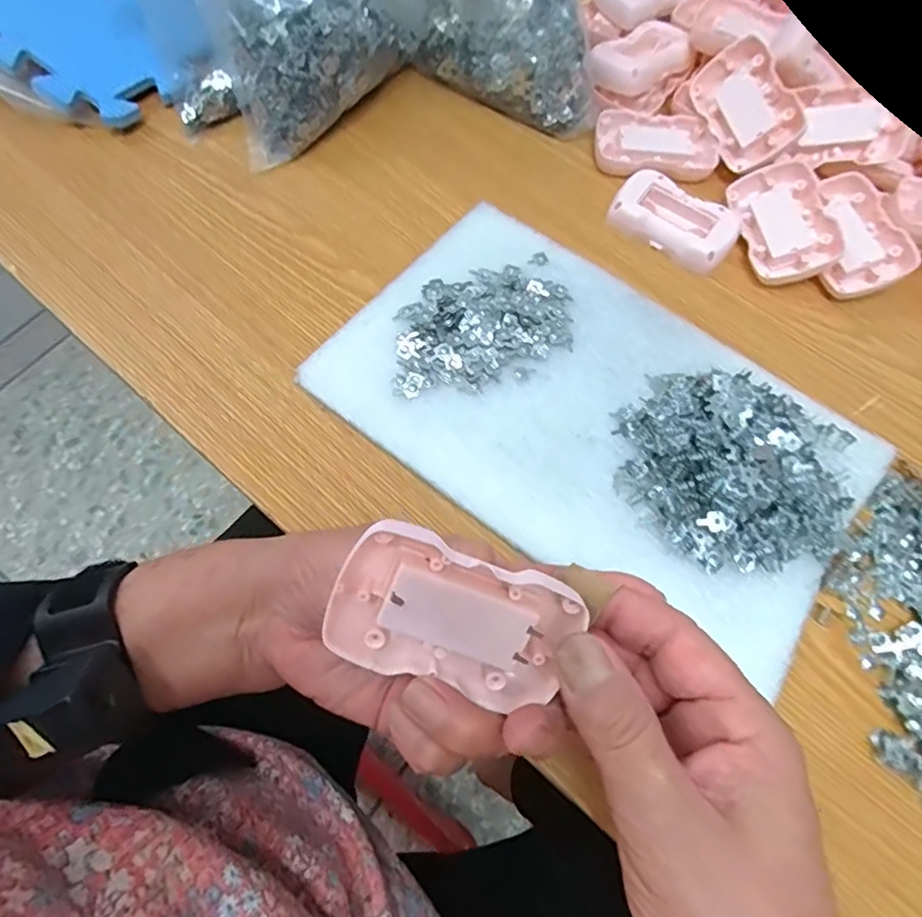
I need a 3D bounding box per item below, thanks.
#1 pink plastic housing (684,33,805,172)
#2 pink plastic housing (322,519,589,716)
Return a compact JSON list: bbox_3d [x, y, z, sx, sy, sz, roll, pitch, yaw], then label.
[{"bbox_3d":[0.207,-0.259,0.436,0.054,0.011,0.090,-28,76,32],"label":"pink plastic housing"},{"bbox_3d":[-0.001,0.056,0.216,0.086,0.017,0.056,21,109,-11],"label":"pink plastic housing"}]

